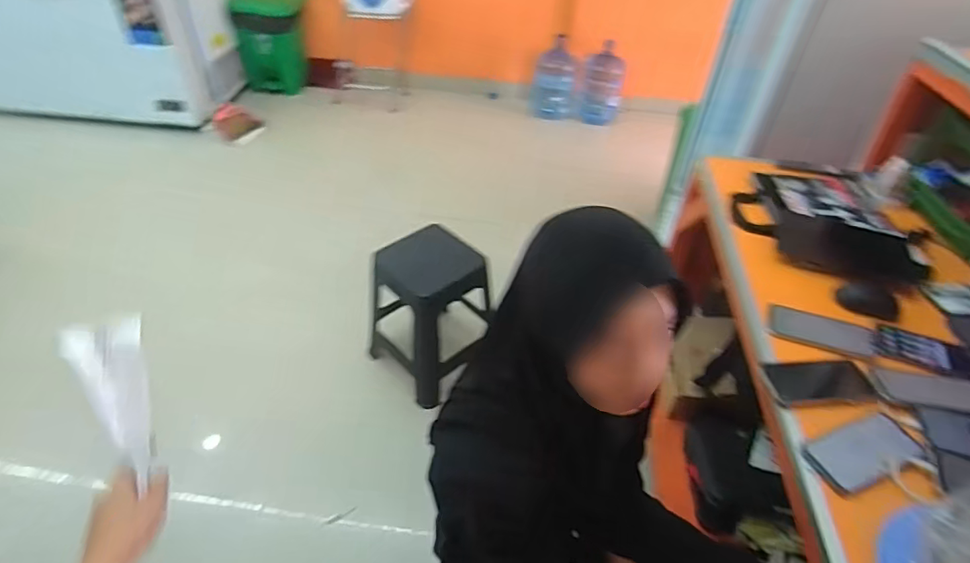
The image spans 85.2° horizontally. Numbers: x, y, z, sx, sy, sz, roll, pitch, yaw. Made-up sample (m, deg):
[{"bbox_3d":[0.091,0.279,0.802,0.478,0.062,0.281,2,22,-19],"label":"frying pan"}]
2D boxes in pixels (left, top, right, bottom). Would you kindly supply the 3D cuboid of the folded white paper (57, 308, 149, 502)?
[{"bbox_3d":[-0.364,0.116,0.530,0.063,0.019,0.160,-17,91,-21],"label":"folded white paper"}]

